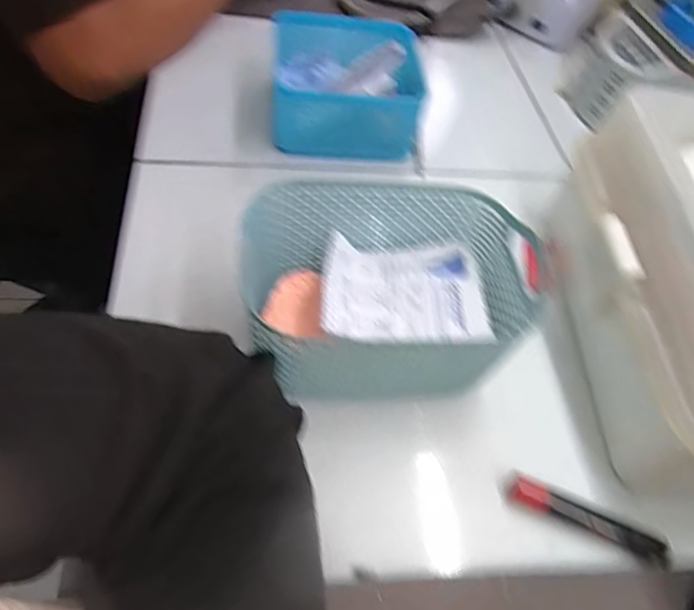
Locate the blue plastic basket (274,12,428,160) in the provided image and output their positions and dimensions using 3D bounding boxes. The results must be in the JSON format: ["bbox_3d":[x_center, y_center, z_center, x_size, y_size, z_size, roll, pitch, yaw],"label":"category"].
[{"bbox_3d":[-0.001,-0.206,0.483,0.127,0.060,0.129,3,52,-9],"label":"blue plastic basket"}]

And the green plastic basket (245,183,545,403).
[{"bbox_3d":[0.026,-0.008,0.335,0.174,0.075,0.117,-1,55,-10],"label":"green plastic basket"}]

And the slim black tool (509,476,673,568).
[{"bbox_3d":[0.138,0.122,0.299,0.088,0.011,0.016,21,52,6],"label":"slim black tool"}]

